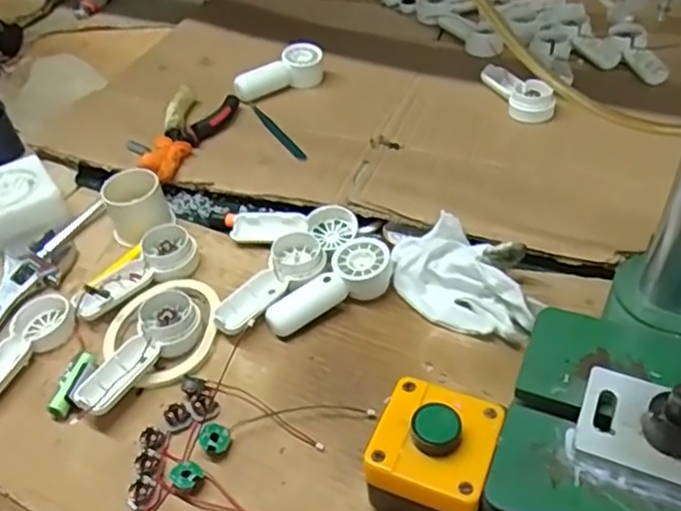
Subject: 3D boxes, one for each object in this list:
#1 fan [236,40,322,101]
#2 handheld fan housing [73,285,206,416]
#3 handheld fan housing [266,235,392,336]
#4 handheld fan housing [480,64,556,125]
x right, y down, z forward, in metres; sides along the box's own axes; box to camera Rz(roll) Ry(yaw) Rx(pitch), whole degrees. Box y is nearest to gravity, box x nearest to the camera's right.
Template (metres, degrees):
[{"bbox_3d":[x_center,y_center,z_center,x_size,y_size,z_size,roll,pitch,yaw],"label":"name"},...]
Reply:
[{"bbox_3d":[-0.071,-0.207,0.774,0.114,0.040,0.031,-27,46,-24],"label":"fan"},{"bbox_3d":[-0.152,0.072,0.500,0.050,0.024,0.109,24,48,28],"label":"handheld fan housing"},{"bbox_3d":[-0.007,0.028,0.532,0.110,0.027,0.044,-31,48,-27],"label":"handheld fan housing"},{"bbox_3d":[0.187,-0.182,0.734,0.042,0.025,0.103,-23,45,-20],"label":"handheld fan housing"}]

